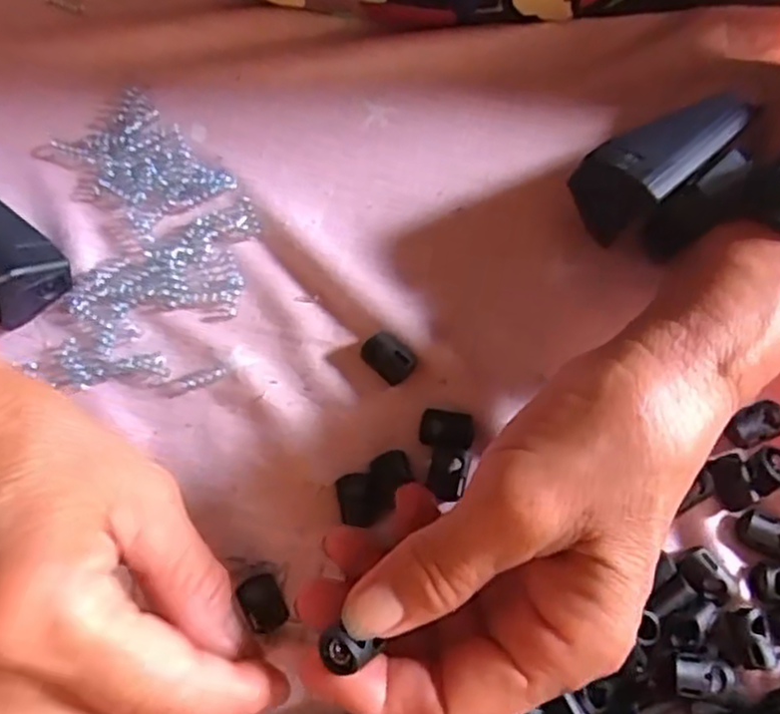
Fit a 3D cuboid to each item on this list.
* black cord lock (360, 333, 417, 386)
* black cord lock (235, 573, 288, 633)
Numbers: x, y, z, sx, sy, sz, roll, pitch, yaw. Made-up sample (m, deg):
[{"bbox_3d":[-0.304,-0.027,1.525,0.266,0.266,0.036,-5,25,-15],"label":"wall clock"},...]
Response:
[{"bbox_3d":[-0.001,0.000,0.275,0.021,0.006,0.014,39,80,8],"label":"black cord lock"},{"bbox_3d":[-0.046,0.089,0.260,0.014,0.005,0.019,-27,79,-6],"label":"black cord lock"}]

